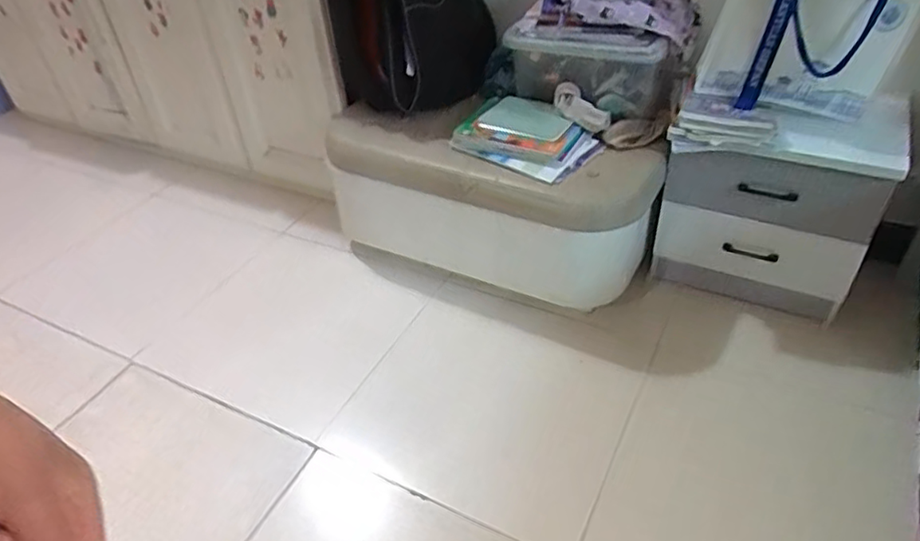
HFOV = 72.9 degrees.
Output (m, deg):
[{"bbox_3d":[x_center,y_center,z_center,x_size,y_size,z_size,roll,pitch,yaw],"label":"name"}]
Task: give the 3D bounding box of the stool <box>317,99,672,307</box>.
[{"bbox_3d":[0.054,-0.196,1.678,0.879,0.363,0.345,21,46,27],"label":"stool"}]

